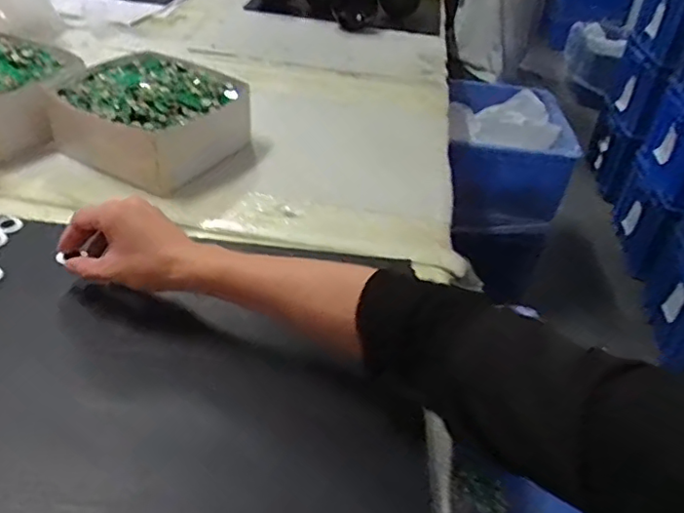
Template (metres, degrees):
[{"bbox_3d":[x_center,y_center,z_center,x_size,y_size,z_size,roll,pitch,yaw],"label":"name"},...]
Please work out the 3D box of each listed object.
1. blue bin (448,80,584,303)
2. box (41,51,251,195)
[{"bbox_3d":[0.428,-0.246,1.670,0.339,0.337,0.474,8,38,2],"label":"blue bin"},{"bbox_3d":[-0.271,-0.207,0.854,0.239,0.093,0.224,19,40,15],"label":"box"}]

